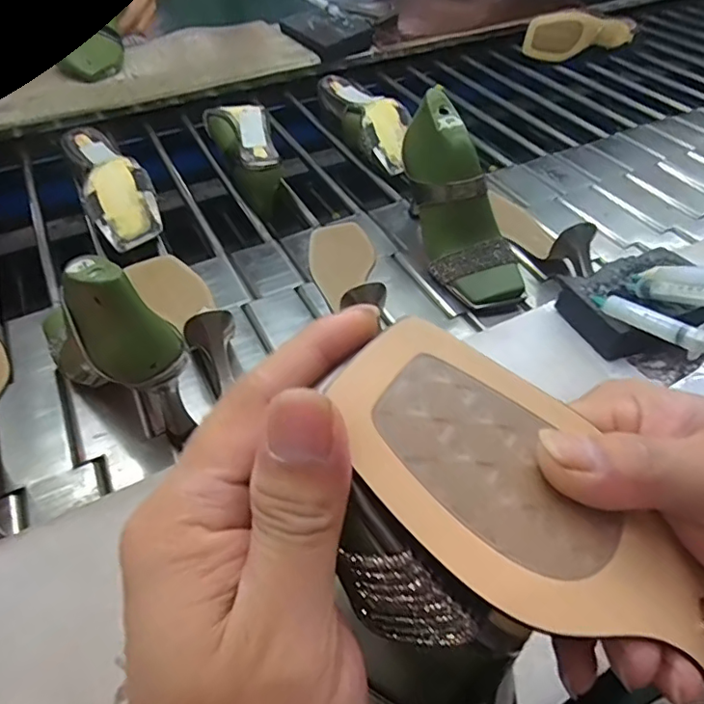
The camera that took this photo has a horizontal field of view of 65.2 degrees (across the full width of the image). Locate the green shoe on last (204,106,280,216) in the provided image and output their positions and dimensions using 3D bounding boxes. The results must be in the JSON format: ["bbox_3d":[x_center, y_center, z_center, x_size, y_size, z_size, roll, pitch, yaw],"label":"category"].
[{"bbox_3d":[-0.147,-0.275,0.772,0.086,0.074,0.202,-13,50,-11],"label":"green shoe on last"}]

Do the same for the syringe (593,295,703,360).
[{"bbox_3d":[0.250,-0.011,0.407,0.012,0.019,0.168,-24,34,-20],"label":"syringe"}]

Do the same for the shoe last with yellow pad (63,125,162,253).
[{"bbox_3d":[-0.311,-0.219,0.722,0.080,0.072,0.223,-21,52,-17],"label":"shoe last with yellow pad"}]

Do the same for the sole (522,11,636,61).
[{"bbox_3d":[0.445,-0.614,1.074,0.206,0.082,0.032,-5,49,-4],"label":"sole"}]

